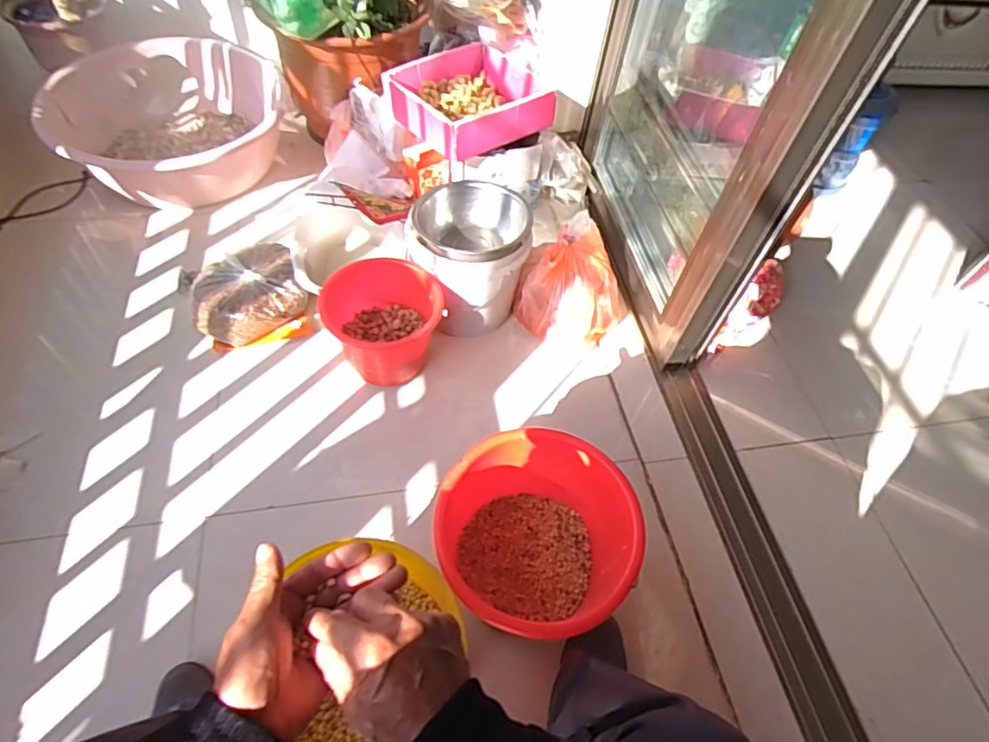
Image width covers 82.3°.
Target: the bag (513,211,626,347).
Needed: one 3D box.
[{"bbox_3d":[0.166,-0.174,1.209,0.192,0.212,0.184,40,61,20],"label":"bag"}]

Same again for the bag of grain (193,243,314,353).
[{"bbox_3d":[-0.523,-0.160,1.213,0.221,0.102,0.208,-14,58,-15],"label":"bag of grain"}]

